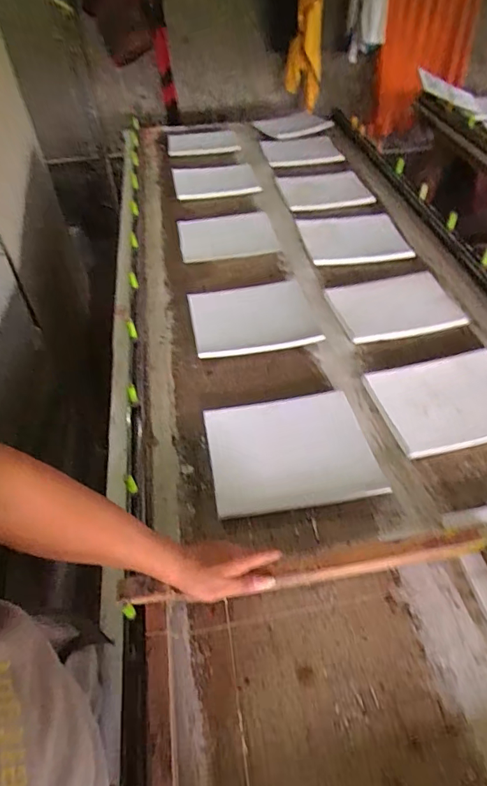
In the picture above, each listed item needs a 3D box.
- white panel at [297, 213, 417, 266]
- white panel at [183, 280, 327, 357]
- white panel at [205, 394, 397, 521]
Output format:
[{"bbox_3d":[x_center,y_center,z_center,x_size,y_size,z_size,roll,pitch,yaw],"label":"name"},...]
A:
[{"bbox_3d":[0.296,-0.424,1.269,0.260,0.041,0.242,-8,47,-5],"label":"white panel"},{"bbox_3d":[0.019,-0.172,1.036,0.265,0.028,0.222,-9,47,-5],"label":"white panel"},{"bbox_3d":[0.079,0.097,0.800,0.270,0.012,0.226,-7,47,-4],"label":"white panel"}]

